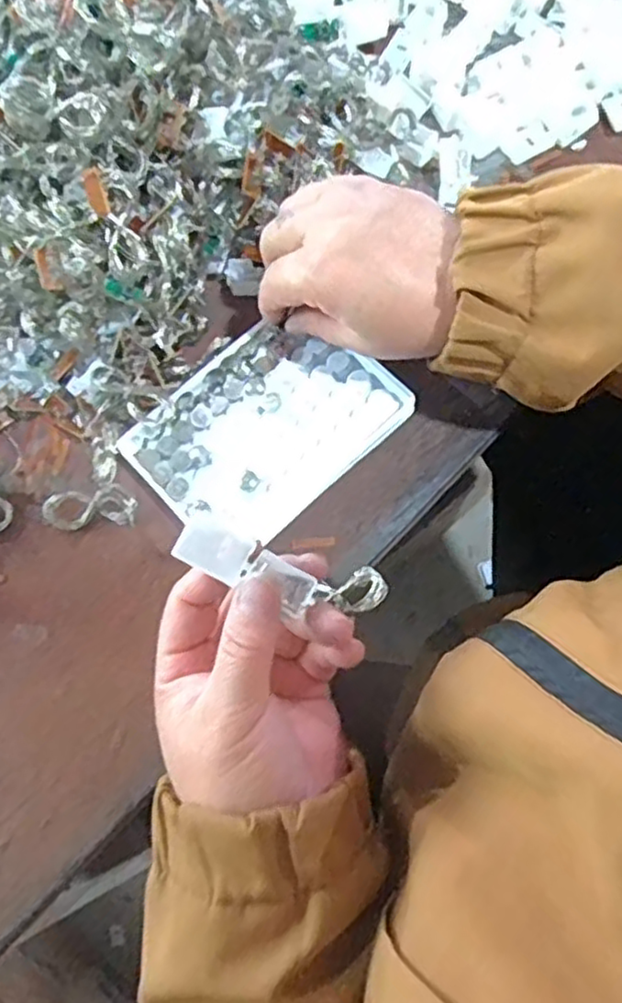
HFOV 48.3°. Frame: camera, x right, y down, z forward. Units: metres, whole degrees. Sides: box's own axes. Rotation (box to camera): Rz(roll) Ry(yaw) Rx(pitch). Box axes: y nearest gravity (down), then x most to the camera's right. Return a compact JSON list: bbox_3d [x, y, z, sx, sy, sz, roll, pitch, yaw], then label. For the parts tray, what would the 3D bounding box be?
[{"bbox_3d":[-0.024,-0.040,0.363,0.126,0.010,0.096,-43,79,-8],"label":"parts tray"}]

